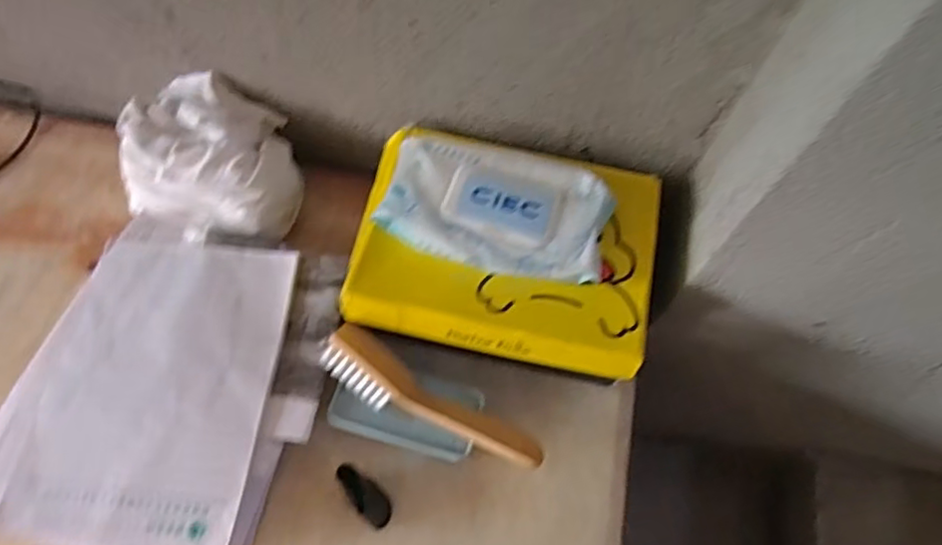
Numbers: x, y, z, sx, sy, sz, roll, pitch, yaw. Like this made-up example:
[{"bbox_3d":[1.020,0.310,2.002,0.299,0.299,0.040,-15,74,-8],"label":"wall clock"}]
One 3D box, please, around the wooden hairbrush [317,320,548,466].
[{"bbox_3d":[-0.035,0.110,0.536,0.200,0.043,0.047,29,67,10],"label":"wooden hairbrush"}]

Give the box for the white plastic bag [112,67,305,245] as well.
[{"bbox_3d":[-0.269,-0.107,0.642,0.186,0.092,0.140,9,65,3],"label":"white plastic bag"}]

